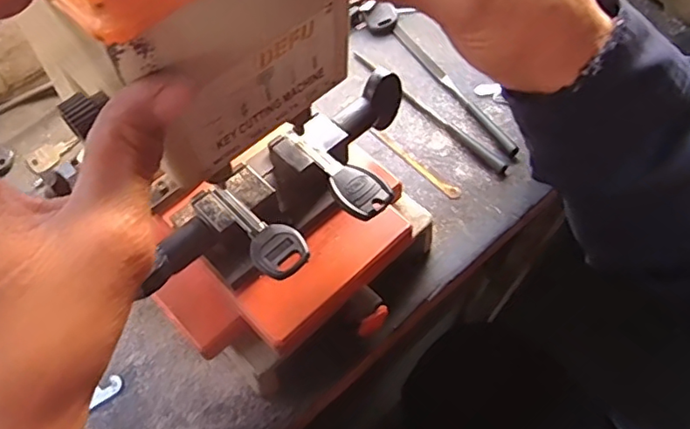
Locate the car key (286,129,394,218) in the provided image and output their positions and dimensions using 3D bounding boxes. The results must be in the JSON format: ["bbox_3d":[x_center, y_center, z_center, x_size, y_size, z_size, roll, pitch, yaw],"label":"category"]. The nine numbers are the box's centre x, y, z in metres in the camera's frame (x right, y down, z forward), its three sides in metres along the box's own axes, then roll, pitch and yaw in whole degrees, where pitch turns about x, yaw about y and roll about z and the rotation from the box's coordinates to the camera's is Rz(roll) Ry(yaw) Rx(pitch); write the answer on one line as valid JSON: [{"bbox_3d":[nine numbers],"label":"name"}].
[{"bbox_3d":[-0.005,-0.026,0.313,0.026,0.009,0.072,-36,68,-19],"label":"car key"}]

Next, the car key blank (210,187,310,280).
[{"bbox_3d":[-0.045,0.006,0.295,0.026,0.005,0.064,-35,67,-18],"label":"car key blank"}]

